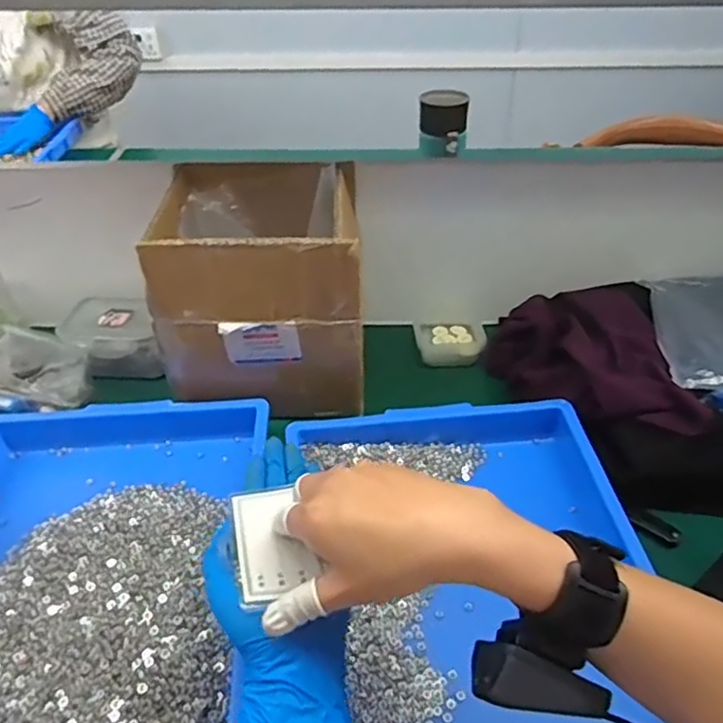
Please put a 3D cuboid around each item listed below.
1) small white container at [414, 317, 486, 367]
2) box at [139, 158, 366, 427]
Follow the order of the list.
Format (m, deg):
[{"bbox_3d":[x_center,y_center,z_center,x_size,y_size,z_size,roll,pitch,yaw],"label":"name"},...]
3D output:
[{"bbox_3d":[0.110,-0.025,0.808,0.084,0.033,0.063,-1,39,0],"label":"small white container"},{"bbox_3d":[-0.104,-0.083,0.712,0.208,0.203,0.195,-1,39,-1],"label":"box"}]

